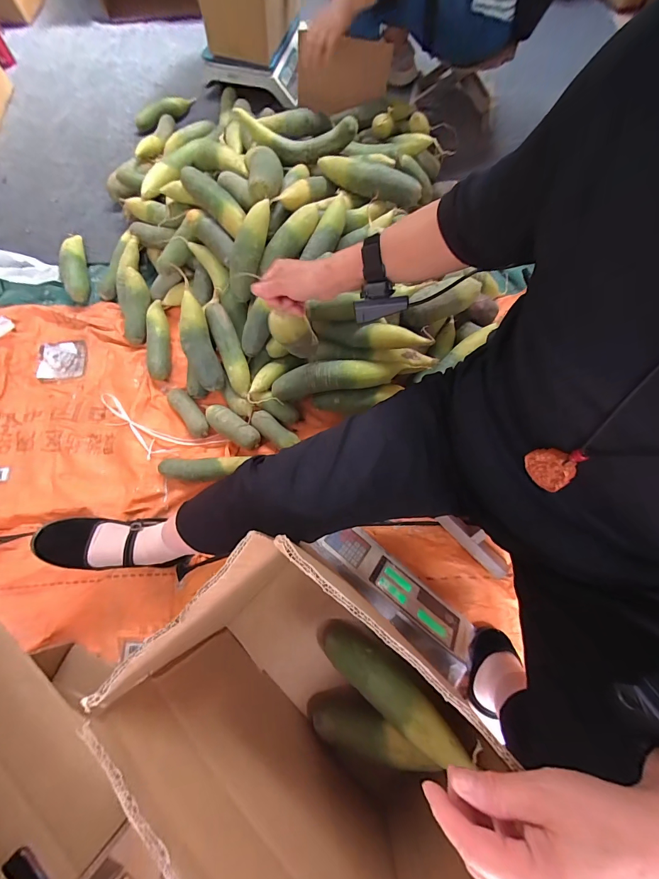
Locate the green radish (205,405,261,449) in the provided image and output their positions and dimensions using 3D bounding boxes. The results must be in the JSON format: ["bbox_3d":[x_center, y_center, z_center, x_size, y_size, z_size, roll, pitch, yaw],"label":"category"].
[{"bbox_3d":[-0.217,-0.027,0.794,0.138,0.059,0.050,30,75,10],"label":"green radish"}]

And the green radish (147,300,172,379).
[{"bbox_3d":[-0.422,-0.250,0.884,0.050,0.054,0.214,-6,72,-2],"label":"green radish"}]

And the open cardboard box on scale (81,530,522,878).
[{"bbox_3d":[-0.005,0.305,0.408,0.362,0.372,0.196,43,75,14],"label":"open cardboard box on scale"}]

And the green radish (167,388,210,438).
[{"bbox_3d":[-0.333,-0.068,0.831,0.051,0.040,0.154,-41,76,-12],"label":"green radish"}]

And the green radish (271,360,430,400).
[{"bbox_3d":[0.023,-0.133,0.733,0.306,0.056,0.049,-6,69,13],"label":"green radish"}]

